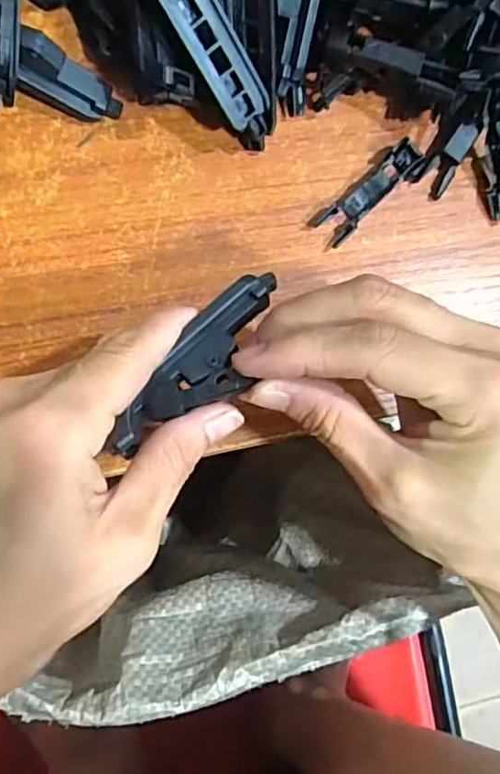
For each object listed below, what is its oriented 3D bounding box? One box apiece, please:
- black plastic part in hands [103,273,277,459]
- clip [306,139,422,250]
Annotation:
[{"bbox_3d":[-0.013,-0.006,0.193,0.024,0.008,0.073,39,77,-6],"label":"black plastic part in hands"},{"bbox_3d":[0.051,-0.082,0.256,0.056,0.005,0.015,-43,94,-9],"label":"clip"}]

